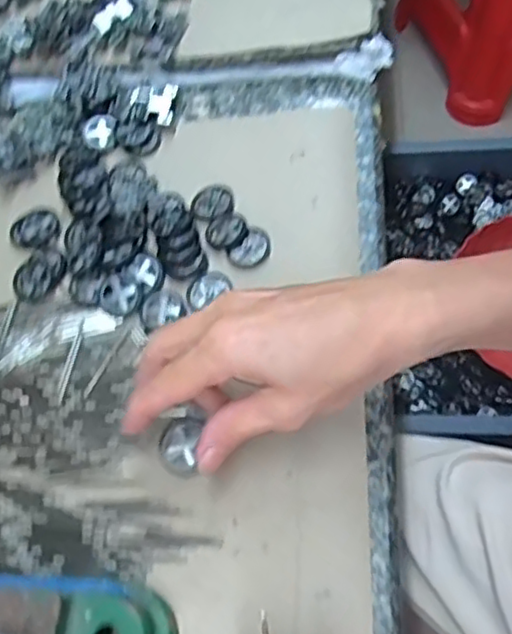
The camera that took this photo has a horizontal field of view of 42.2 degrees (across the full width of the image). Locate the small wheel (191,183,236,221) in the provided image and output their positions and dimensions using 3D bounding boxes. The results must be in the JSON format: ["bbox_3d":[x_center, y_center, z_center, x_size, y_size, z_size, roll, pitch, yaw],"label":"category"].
[{"bbox_3d":[-0.028,-0.073,0.423,0.027,0.005,0.026,-1,63,2],"label":"small wheel"}]

